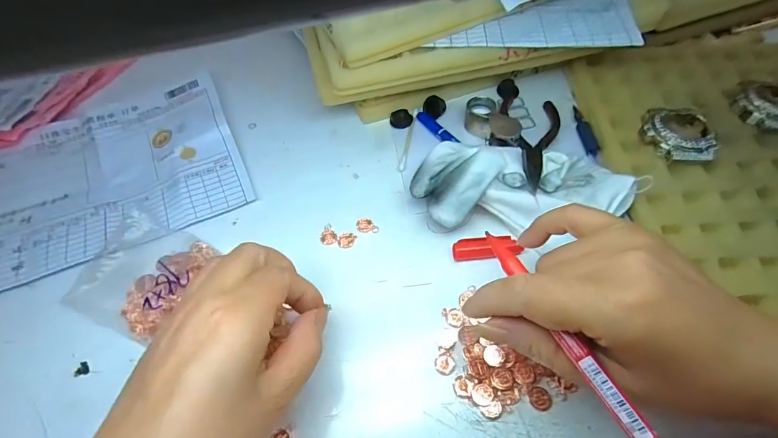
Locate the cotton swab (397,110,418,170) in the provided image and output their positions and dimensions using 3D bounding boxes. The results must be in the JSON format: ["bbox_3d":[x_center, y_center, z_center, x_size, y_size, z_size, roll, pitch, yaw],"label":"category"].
[{"bbox_3d":[0.016,-0.065,0.331,0.006,0.004,0.066,9,56,9],"label":"cotton swab"}]

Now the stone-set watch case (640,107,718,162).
[{"bbox_3d":[0.211,-0.066,0.297,0.044,0.014,0.056,9,56,9],"label":"stone-set watch case"}]

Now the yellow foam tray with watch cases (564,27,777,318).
[{"bbox_3d":[0.286,-0.055,0.289,0.243,0.014,0.267,-4,60,0],"label":"yellow foam tray with watch cases"}]

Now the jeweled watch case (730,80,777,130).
[{"bbox_3d":[0.290,-0.089,0.309,0.041,0.016,0.049,2,55,3],"label":"jeweled watch case"}]

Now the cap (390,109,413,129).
[{"bbox_3d":[0.011,-0.085,0.339,0.019,0.007,0.014,-6,55,-2],"label":"cap"}]

